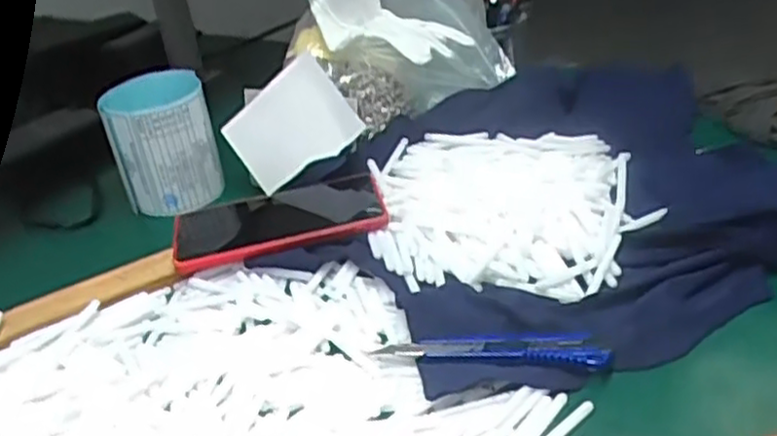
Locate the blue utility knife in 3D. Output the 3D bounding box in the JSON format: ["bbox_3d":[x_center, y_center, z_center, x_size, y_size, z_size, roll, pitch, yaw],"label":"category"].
[{"bbox_3d":[0.062,0.078,0.454,0.137,0.013,0.029,2,33,11],"label":"blue utility knife"}]

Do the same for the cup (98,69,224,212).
[{"bbox_3d":[-0.202,-0.071,0.667,0.091,0.095,0.079,-16,34,-15],"label":"cup"}]

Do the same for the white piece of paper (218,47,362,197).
[{"bbox_3d":[-0.086,-0.079,0.644,0.112,0.089,0.008,-38,-9,22],"label":"white piece of paper"}]

